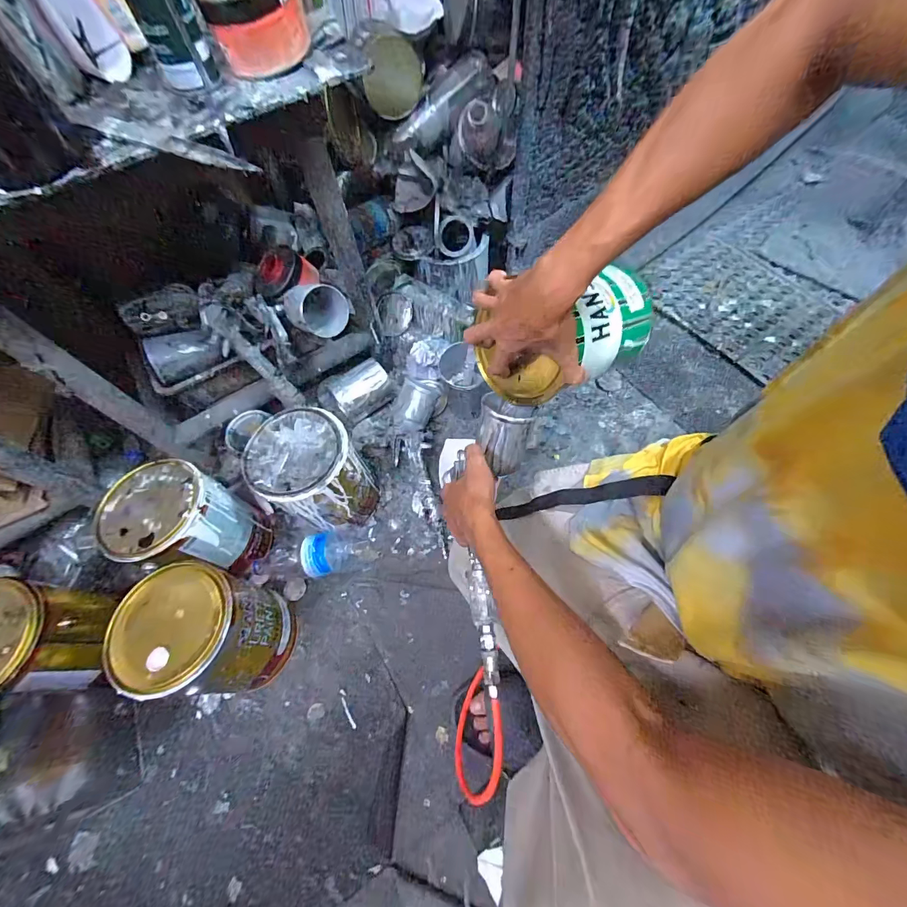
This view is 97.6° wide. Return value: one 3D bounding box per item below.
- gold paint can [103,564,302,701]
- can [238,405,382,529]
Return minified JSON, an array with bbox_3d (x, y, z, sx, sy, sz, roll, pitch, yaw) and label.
[{"bbox_3d":[-0.359,0.269,0.603,0.169,0.211,0.157,17,66,12],"label":"gold paint can"},{"bbox_3d":[-0.241,0.041,0.707,0.156,0.207,0.157,-2,64,3],"label":"can"}]

